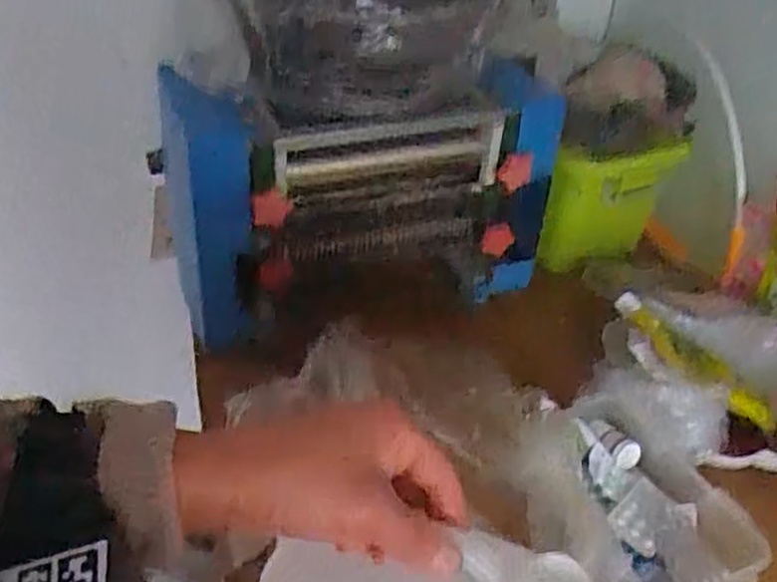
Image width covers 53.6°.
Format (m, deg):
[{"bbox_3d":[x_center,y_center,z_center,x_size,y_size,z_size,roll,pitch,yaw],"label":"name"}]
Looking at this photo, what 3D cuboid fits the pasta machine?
[{"bbox_3d":[-0.021,-0.107,0.808,0.379,0.236,0.219,-9,35,-22],"label":"pasta machine"}]

